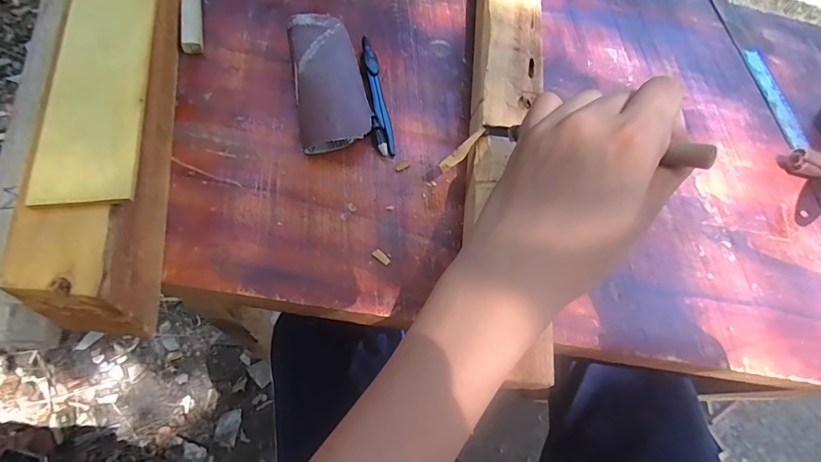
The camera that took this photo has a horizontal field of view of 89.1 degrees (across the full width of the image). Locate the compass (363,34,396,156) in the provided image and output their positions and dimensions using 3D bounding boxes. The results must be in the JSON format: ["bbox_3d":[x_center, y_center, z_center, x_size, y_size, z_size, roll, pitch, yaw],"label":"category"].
[{"bbox_3d":[-0.026,-0.105,0.319,0.014,0.015,0.108,-5,66,-11],"label":"compass"}]

